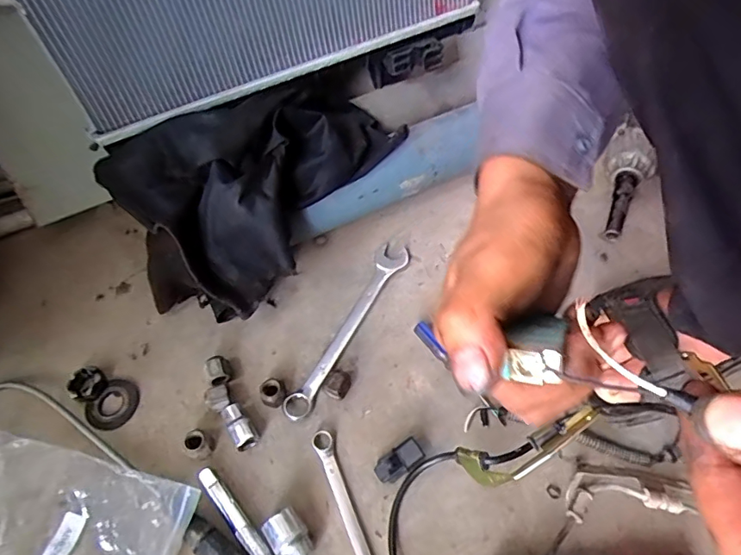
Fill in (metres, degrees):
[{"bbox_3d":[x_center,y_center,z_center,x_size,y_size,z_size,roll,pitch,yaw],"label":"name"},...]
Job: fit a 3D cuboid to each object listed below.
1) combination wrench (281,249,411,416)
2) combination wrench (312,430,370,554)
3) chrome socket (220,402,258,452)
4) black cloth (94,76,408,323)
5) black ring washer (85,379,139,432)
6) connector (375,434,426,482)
[{"bbox_3d":[-0.023,0.046,0.494,0.031,0.006,0.211,25,62,18],"label":"combination wrench"},{"bbox_3d":[-0.016,0.198,0.400,0.023,0.012,0.153,-22,58,-11],"label":"combination wrench"},{"bbox_3d":[-0.116,0.131,0.438,0.019,0.024,0.039,-31,60,-16],"label":"chrome socket"},{"bbox_3d":[-0.101,-0.081,0.501,0.284,0.144,0.176,-21,58,-10],"label":"black cloth"},{"bbox_3d":[-0.239,0.118,0.460,0.041,0.006,0.047,26,62,19],"label":"black ring washer"},{"bbox_3d":[0.023,0.154,0.416,0.042,0.019,0.021,-30,60,-16],"label":"connector"}]

